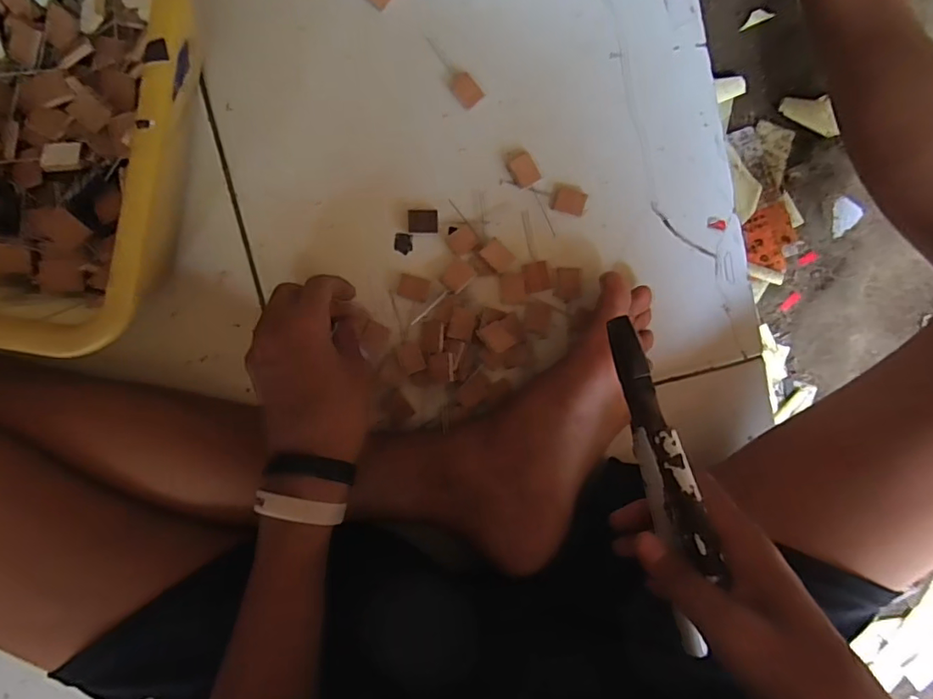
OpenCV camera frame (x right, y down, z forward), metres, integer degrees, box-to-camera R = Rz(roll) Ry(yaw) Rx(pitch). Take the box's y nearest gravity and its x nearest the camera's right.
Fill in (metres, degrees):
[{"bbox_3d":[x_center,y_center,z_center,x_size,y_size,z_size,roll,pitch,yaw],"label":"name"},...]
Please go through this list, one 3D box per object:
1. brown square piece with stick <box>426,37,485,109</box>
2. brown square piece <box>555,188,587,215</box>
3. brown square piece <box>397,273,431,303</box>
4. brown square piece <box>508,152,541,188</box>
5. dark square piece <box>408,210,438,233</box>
[{"bbox_3d":[-0.011,-0.217,0.411,0.019,0.006,0.060,-38,97,0],"label":"brown square piece with stick"},{"bbox_3d":[0.084,-0.121,0.430,0.024,0.005,0.019,13,95,-6],"label":"brown square piece"},{"bbox_3d":[-0.042,-0.049,0.423,0.024,0.005,0.018,16,94,-6],"label":"brown square piece"},{"bbox_3d":[0.047,-0.144,0.423,0.022,0.006,0.025,-33,97,-1],"label":"brown square piece"},{"bbox_3d":[-0.035,-0.101,0.419,0.023,0.008,0.018,0,96,-5],"label":"dark square piece"}]

